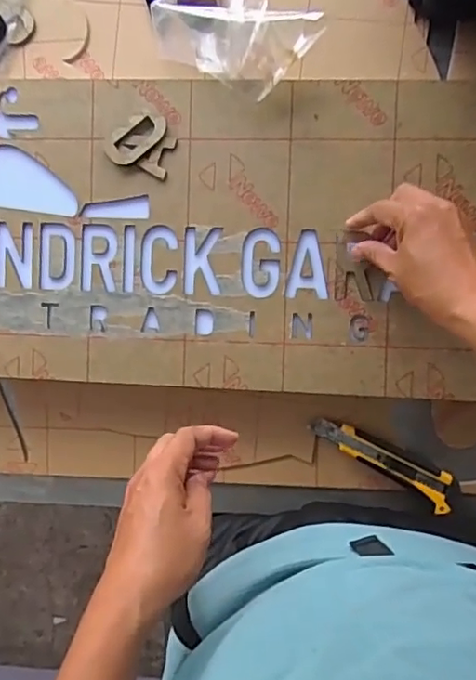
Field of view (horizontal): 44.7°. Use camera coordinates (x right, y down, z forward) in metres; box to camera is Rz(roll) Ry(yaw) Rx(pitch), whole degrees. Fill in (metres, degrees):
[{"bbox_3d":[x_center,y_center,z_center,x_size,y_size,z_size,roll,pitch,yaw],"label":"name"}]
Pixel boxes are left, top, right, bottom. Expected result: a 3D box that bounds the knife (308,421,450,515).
[{"bbox_3d":[0.148,0.124,0.600,0.155,0.017,0.036,27,96,4],"label":"knife"}]

